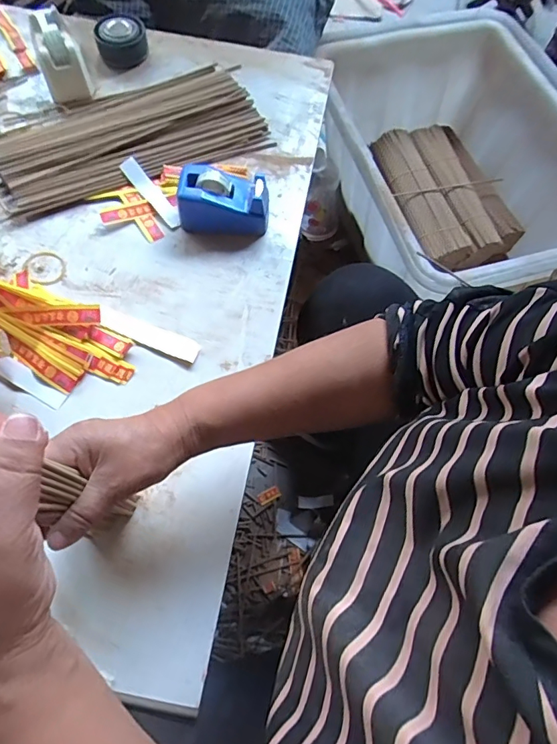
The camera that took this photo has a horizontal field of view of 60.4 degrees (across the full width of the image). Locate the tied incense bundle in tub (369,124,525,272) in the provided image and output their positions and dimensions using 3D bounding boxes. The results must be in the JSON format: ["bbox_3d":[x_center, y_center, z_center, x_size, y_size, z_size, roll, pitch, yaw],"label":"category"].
[{"bbox_3d":[0.345,-0.370,0.993,0.232,0.060,0.334,-14,68,-9],"label":"tied incense bundle in tub"}]

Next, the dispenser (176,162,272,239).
[{"bbox_3d":[-0.062,-0.195,0.543,0.100,0.054,0.049,5,67,-1],"label":"dispenser"}]

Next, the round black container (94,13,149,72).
[{"bbox_3d":[-0.217,-0.457,0.660,0.066,0.035,0.066,-14,69,-9],"label":"round black container"}]

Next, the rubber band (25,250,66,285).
[{"bbox_3d":[-0.258,-0.115,0.528,0.051,0.004,0.044,19,59,5],"label":"rubber band"}]

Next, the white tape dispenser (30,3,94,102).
[{"bbox_3d":[-0.287,-0.419,0.622,0.055,0.067,0.121,-21,70,-12],"label":"white tape dispenser"}]

